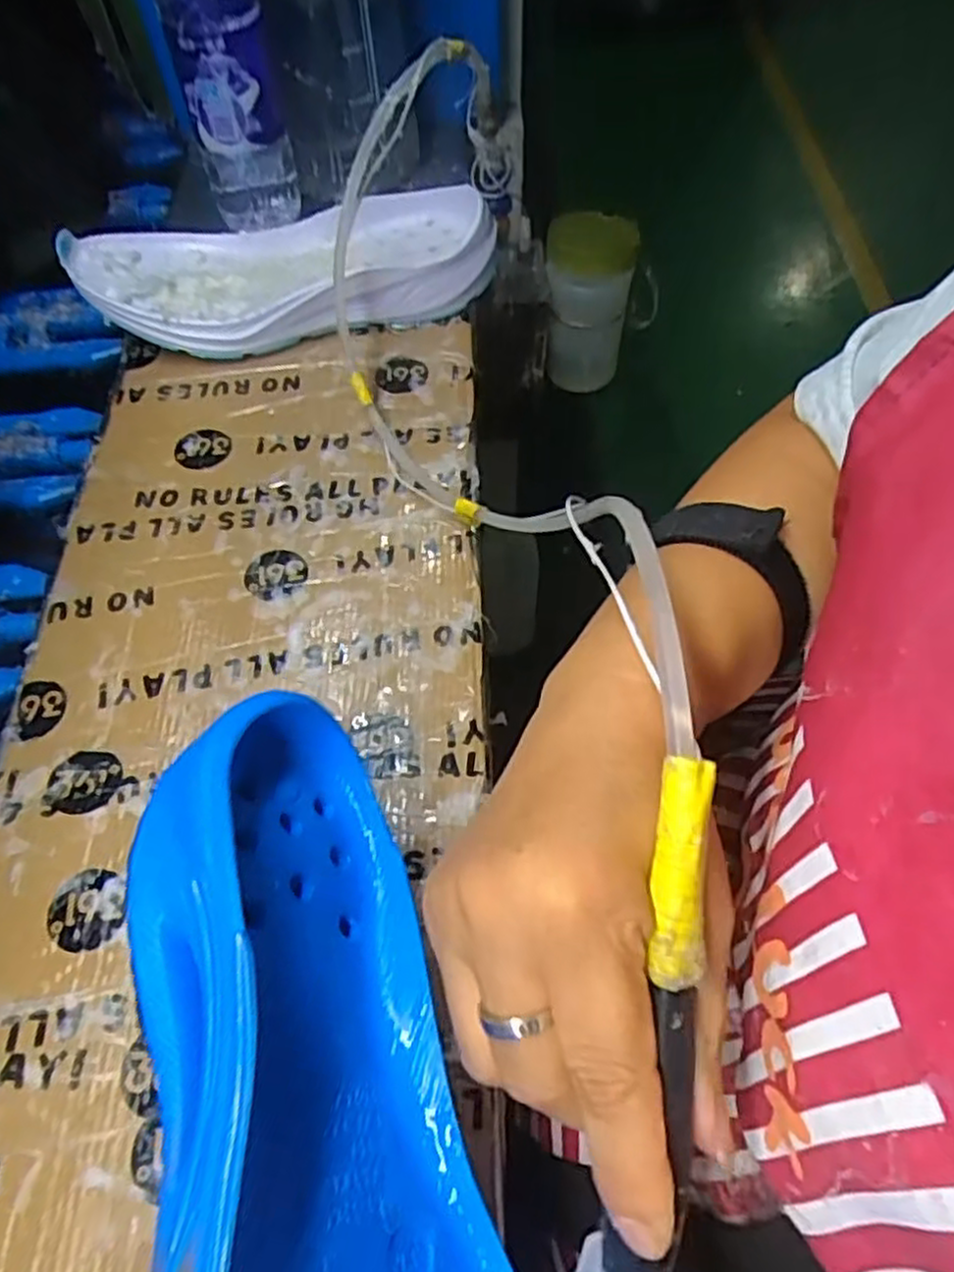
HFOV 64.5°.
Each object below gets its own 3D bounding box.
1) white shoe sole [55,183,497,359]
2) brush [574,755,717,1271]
[{"bbox_3d":[-0.124,-0.243,0.508,0.268,0.047,0.109,-9,60,-3],"label":"white shoe sole"},{"bbox_3d":[0.040,0.117,0.172,0.024,0.027,0.178,5,94,6],"label":"brush"}]

